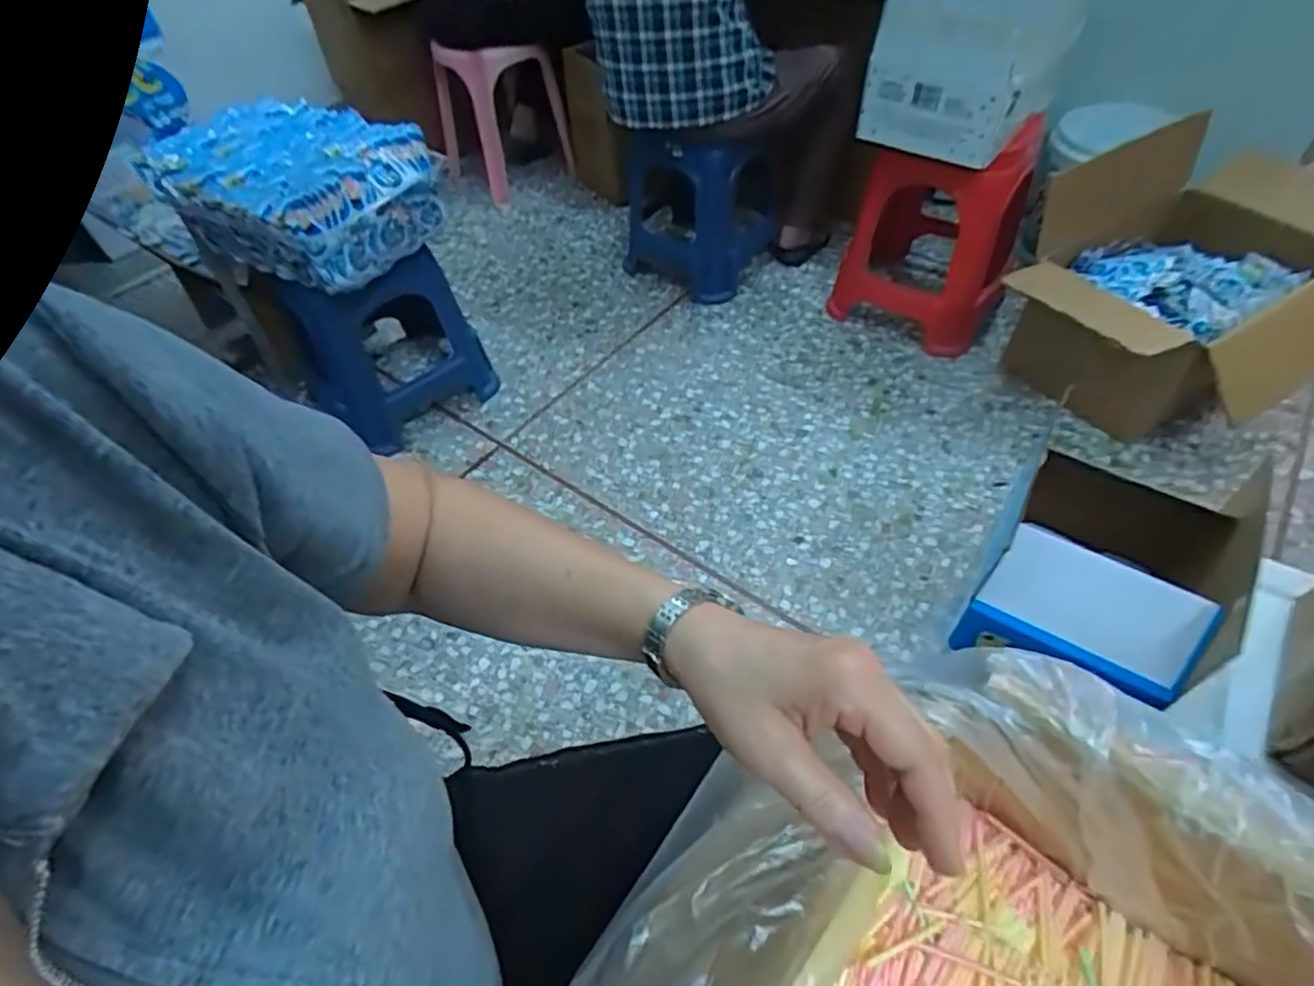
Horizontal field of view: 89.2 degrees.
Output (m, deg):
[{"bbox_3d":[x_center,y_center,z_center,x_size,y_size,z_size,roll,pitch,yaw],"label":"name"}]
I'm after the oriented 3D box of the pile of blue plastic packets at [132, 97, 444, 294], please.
[{"bbox_3d":[-0.660,-0.571,1.267,0.400,0.175,0.321,21,55,19],"label":"pile of blue plastic packets"}]

